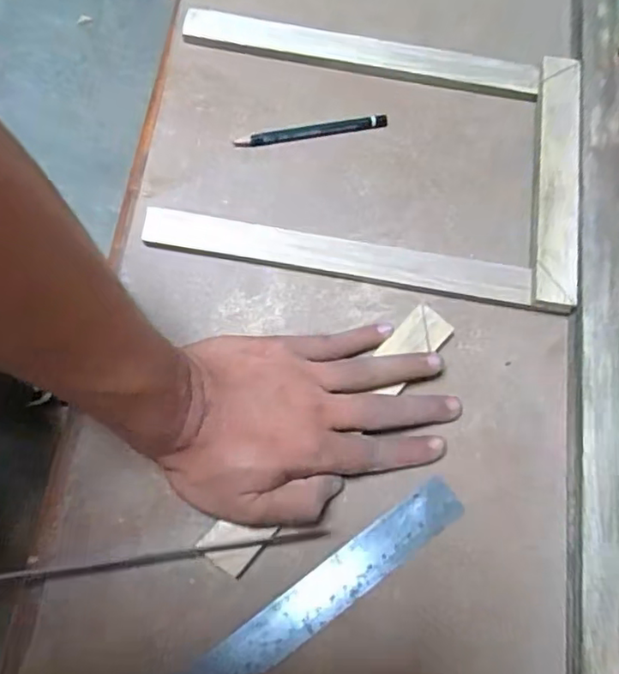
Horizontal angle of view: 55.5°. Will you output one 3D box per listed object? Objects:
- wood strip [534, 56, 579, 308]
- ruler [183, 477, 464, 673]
[{"bbox_3d":[0.177,-0.117,0.418,0.028,0.007,0.196,9,74,-5],"label":"wood strip"},{"bbox_3d":[-0.043,0.188,0.337,0.323,0.005,0.031,-34,82,-12],"label":"ruler"}]

